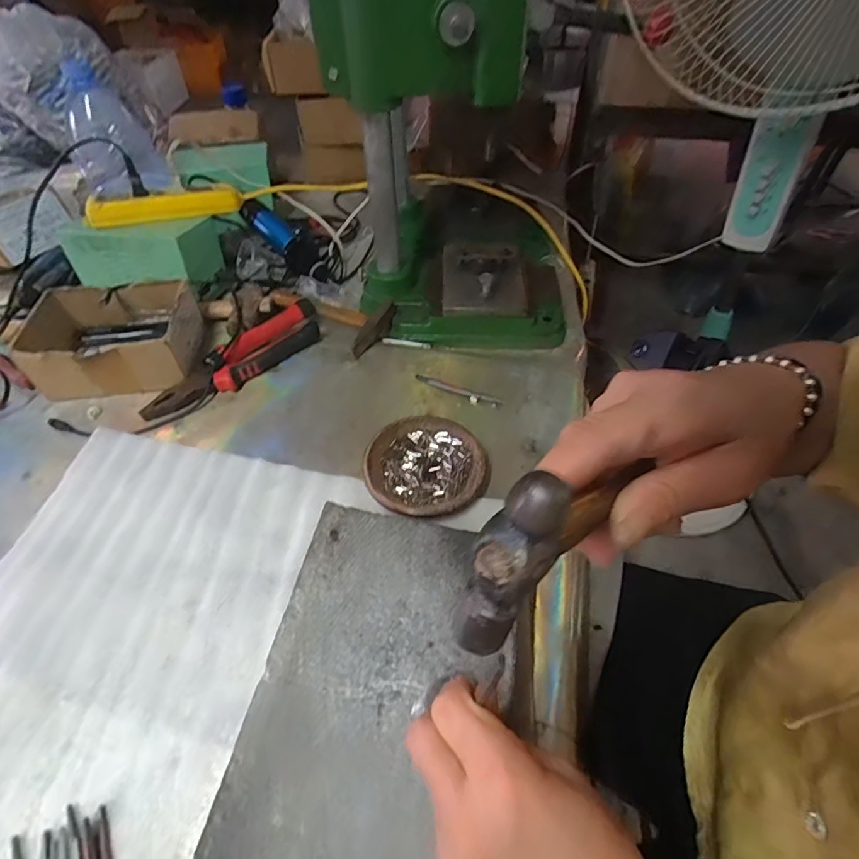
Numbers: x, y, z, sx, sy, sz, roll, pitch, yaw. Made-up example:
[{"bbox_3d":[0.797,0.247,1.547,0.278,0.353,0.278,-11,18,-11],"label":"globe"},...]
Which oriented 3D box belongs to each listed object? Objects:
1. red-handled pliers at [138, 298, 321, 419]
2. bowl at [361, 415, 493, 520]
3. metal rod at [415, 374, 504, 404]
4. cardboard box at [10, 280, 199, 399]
[{"bbox_3d":[-0.215,-0.080,0.563,0.218,0.030,0.053,-35,56,-26],"label":"red-handled pliers"},{"bbox_3d":[-0.003,0.037,0.465,0.111,0.021,0.109,-1,48,1],"label":"bowl"},{"bbox_3d":[0.030,-0.044,0.541,0.103,0.008,0.011,23,53,21],"label":"metal rod"},{"bbox_3d":[-0.352,-0.106,0.568,0.157,0.066,0.129,-8,48,-5],"label":"cardboard box"}]

